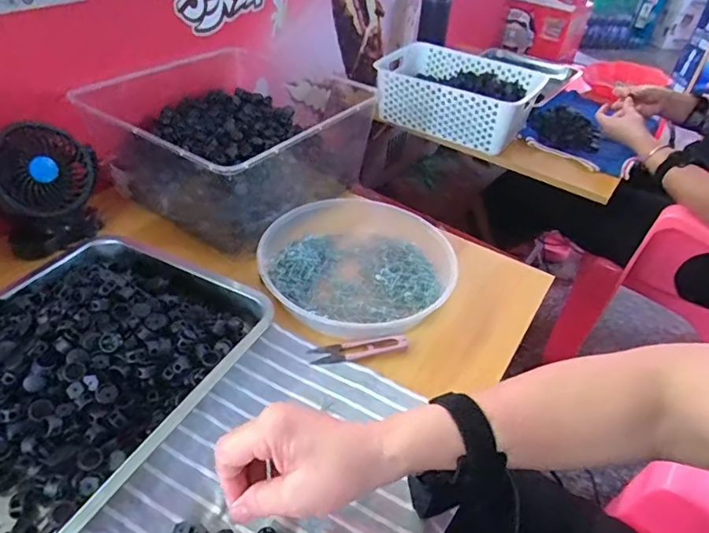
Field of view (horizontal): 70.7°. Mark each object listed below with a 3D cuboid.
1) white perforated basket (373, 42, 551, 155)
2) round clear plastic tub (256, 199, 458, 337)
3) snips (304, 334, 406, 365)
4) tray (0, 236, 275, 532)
[{"bbox_3d":[0.200,-0.356,1.038,0.329,0.111,0.202,26,44,21],"label":"white perforated basket"},{"bbox_3d":[0.004,-0.004,0.597,0.219,0.040,0.209,4,40,-3],"label":"round clear plastic tub"},{"bbox_3d":[0.005,0.086,0.518,0.101,0.010,0.026,-4,41,-13],"label":"snips"},{"bbox_3d":[-0.270,0.093,0.437,0.263,0.052,0.341,22,42,17],"label":"tray"}]

